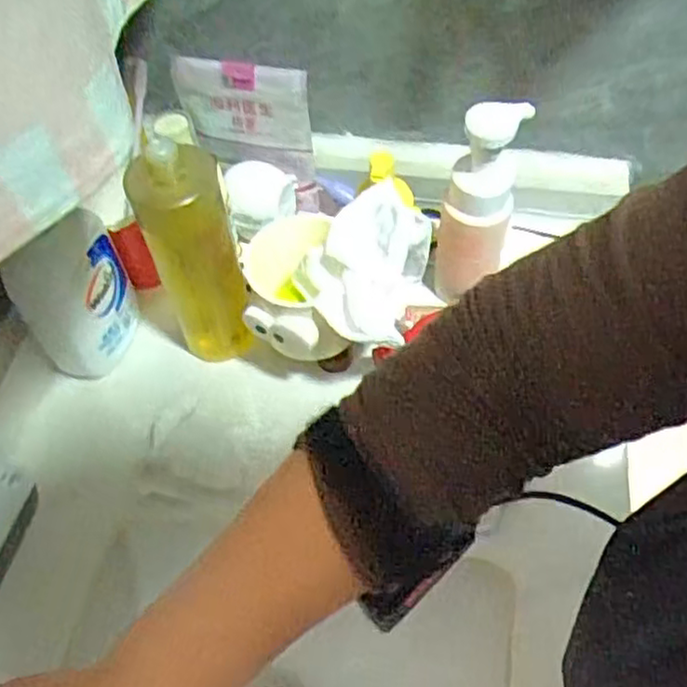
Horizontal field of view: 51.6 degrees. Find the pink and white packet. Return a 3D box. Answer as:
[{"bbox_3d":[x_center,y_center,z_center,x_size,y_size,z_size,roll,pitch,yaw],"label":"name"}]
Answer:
[{"bbox_3d":[-0.085,-0.199,0.628,0.114,0.105,0.017,1,56,2],"label":"pink and white packet"}]

